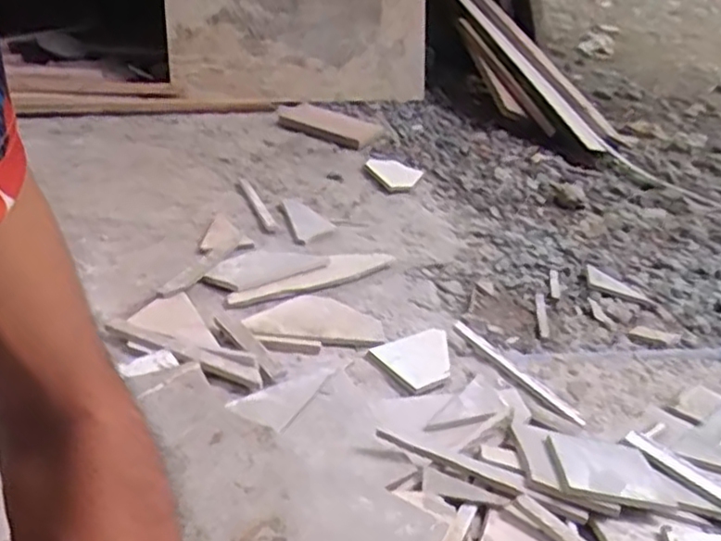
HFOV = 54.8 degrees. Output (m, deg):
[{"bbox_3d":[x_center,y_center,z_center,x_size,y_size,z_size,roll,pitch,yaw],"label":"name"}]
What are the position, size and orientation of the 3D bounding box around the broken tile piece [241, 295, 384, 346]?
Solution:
[{"bbox_3d":[-0.057,0.061,0.854,0.159,0.009,0.092,2,30,-9],"label":"broken tile piece"}]

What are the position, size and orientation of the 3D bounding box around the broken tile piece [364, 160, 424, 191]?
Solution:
[{"bbox_3d":[0.058,-0.182,1.290,0.101,0.013,0.121,13,30,10],"label":"broken tile piece"}]

